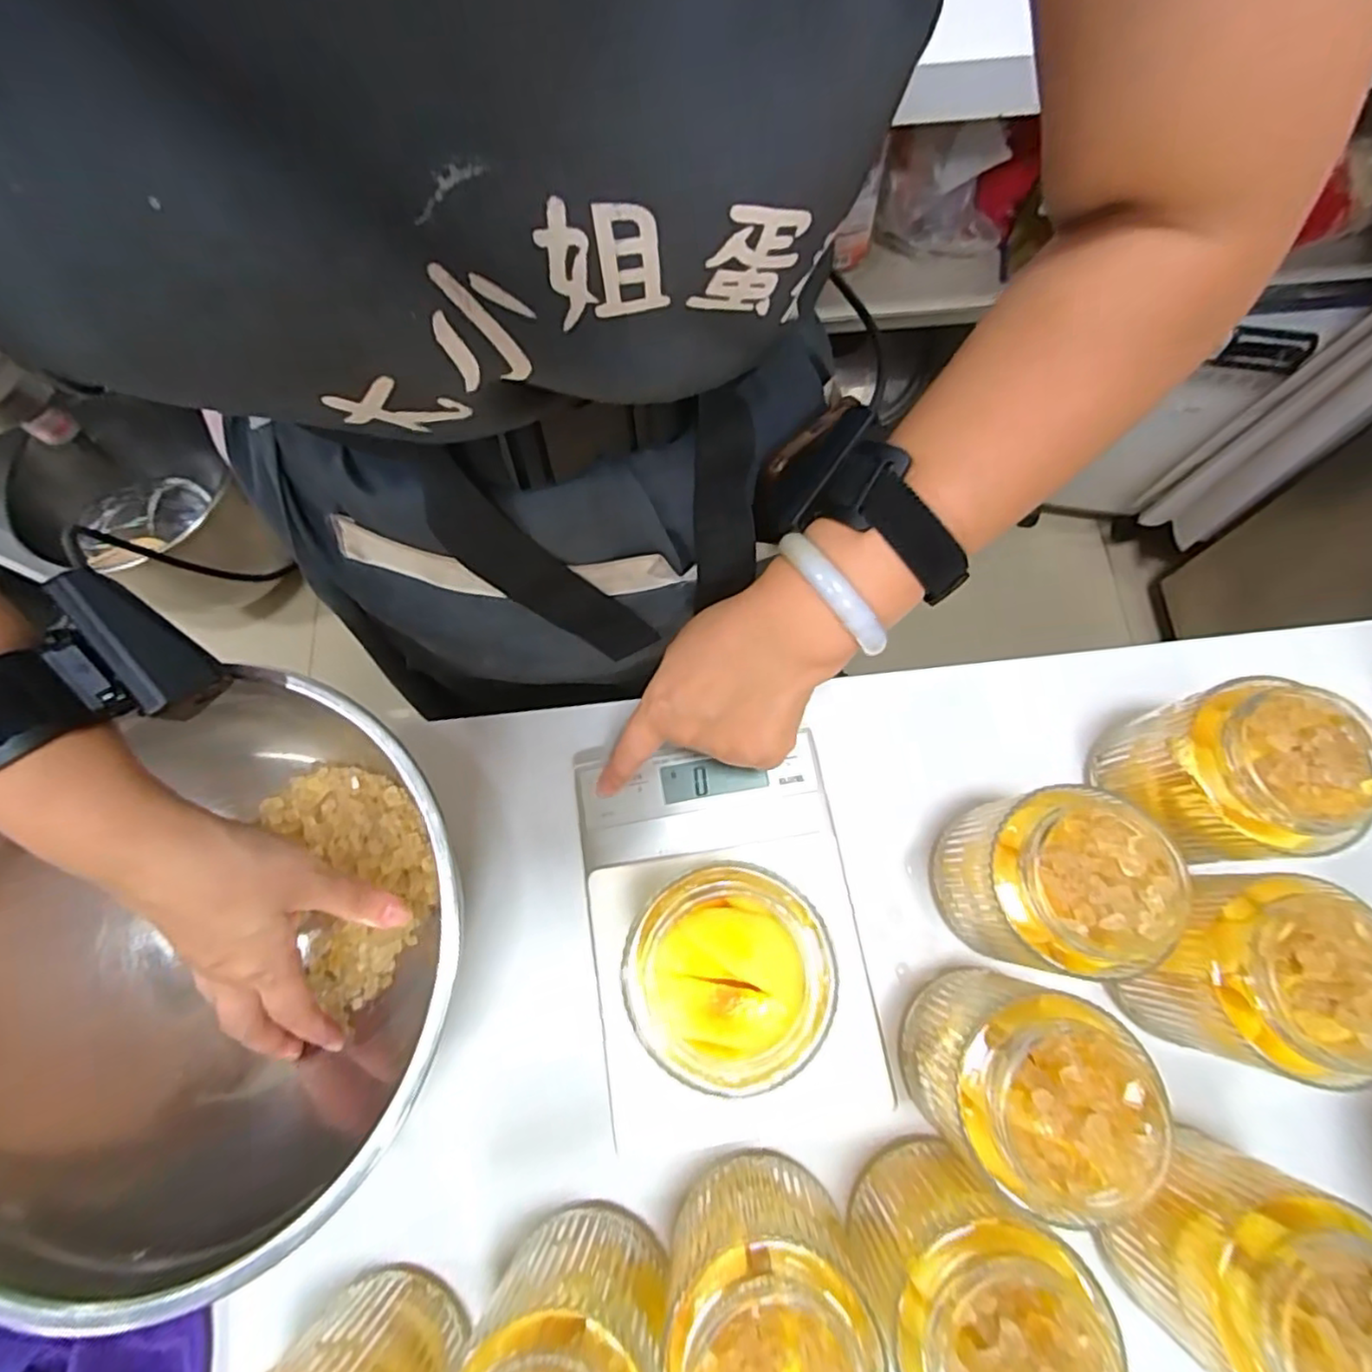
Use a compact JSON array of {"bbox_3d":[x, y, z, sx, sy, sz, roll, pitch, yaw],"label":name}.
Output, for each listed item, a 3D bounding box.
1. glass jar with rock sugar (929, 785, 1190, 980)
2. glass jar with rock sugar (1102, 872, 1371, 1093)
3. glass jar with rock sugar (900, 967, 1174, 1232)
[{"bbox_3d":[0.180,0.099,0.335,0.080,0.104,0.078,-1,72,2],"label":"glass jar with rock sugar"},{"bbox_3d":[0.264,0.132,0.314,0.086,0.092,0.090,-1,72,2],"label":"glass jar with rock sugar"},{"bbox_3d":[0.155,0.183,0.309,0.073,0.106,0.080,-1,72,2],"label":"glass jar with rock sugar"}]

